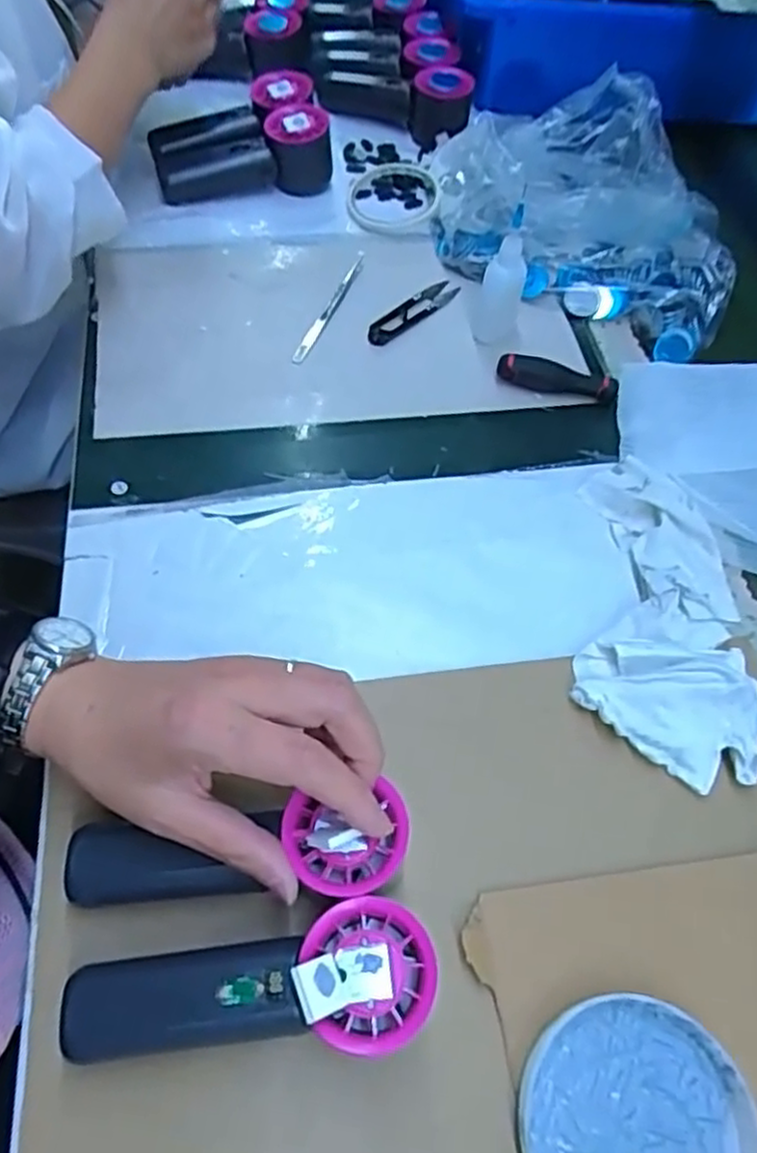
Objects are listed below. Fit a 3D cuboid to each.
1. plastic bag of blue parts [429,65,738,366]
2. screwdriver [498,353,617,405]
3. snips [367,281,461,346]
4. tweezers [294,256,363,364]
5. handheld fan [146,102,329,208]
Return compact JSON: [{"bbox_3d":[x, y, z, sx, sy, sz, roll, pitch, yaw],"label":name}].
[{"bbox_3d":[0.177,-0.319,0.620,0.280,0.093,0.186,26,59,11],"label":"plastic bag of blue parts"},{"bbox_3d":[0.136,-0.150,0.552,0.089,0.020,0.018,9,58,1],"label":"screwdriver"},{"bbox_3d":[0.028,-0.219,0.593,0.020,0.012,0.100,39,63,18],"label":"snips"},{"bbox_3d":[-0.037,-0.222,0.589,0.010,0.006,0.132,21,58,8],"label":"tweezers"},{"bbox_3d":[-0.121,-0.375,0.660,0.161,0.064,0.050,-8,58,6],"label":"handheld fan"}]

